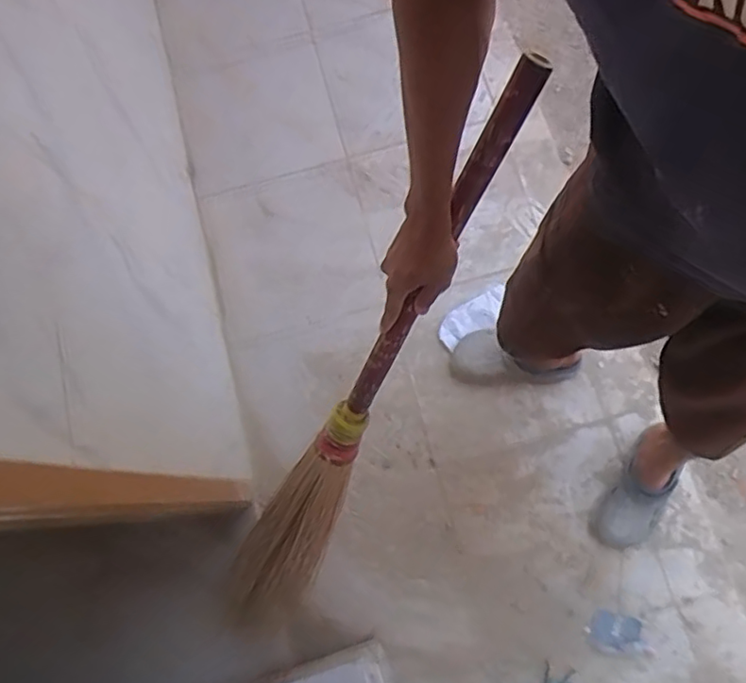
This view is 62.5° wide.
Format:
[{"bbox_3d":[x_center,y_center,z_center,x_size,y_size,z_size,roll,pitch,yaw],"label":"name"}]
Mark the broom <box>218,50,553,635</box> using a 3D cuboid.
[{"bbox_3d":[-0.039,0.115,0.875,0.130,1.023,0.084,31,35,8],"label":"broom"}]

